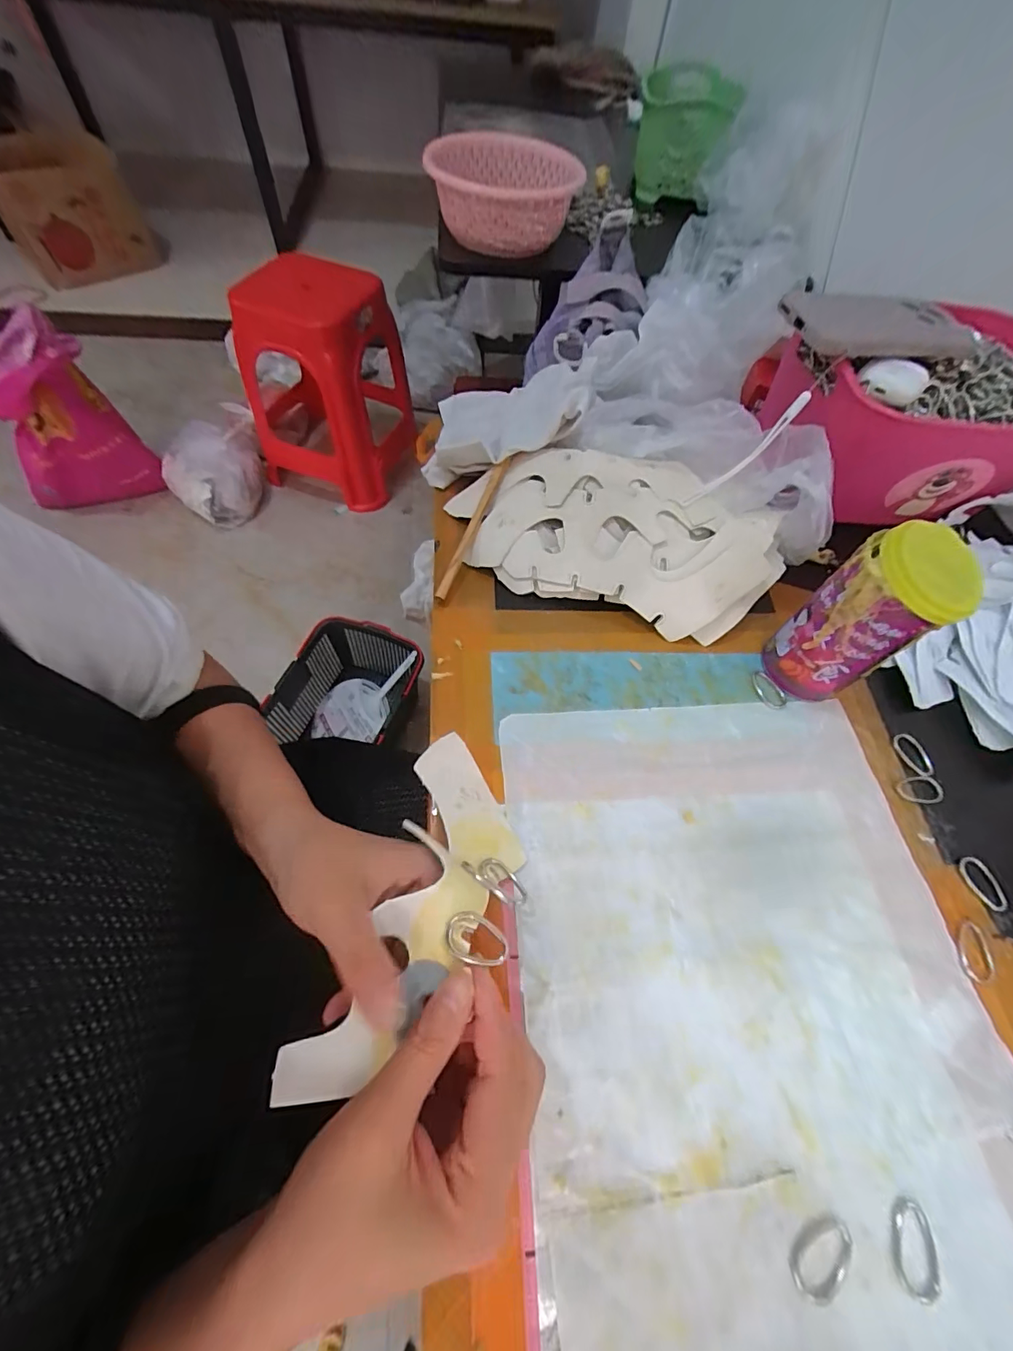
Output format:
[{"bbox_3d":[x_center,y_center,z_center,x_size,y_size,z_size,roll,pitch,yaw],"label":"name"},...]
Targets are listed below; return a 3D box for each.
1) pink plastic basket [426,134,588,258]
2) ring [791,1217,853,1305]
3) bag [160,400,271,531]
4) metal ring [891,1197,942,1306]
[{"bbox_3d":[-0.004,-0.701,0.706,0.204,0.102,0.241,3,60,-3],"label":"pink plastic basket"},{"bbox_3d":[0.149,0.272,0.224,0.035,0.004,0.021,-32,67,-20],"label":"ring"},{"bbox_3d":[-0.845,-0.607,1.397,0.250,0.148,0.382,-13,62,-12],"label":"bag"},{"bbox_3d":[0.194,0.271,0.226,0.019,0.006,0.035,10,60,1],"label":"metal ring"}]

